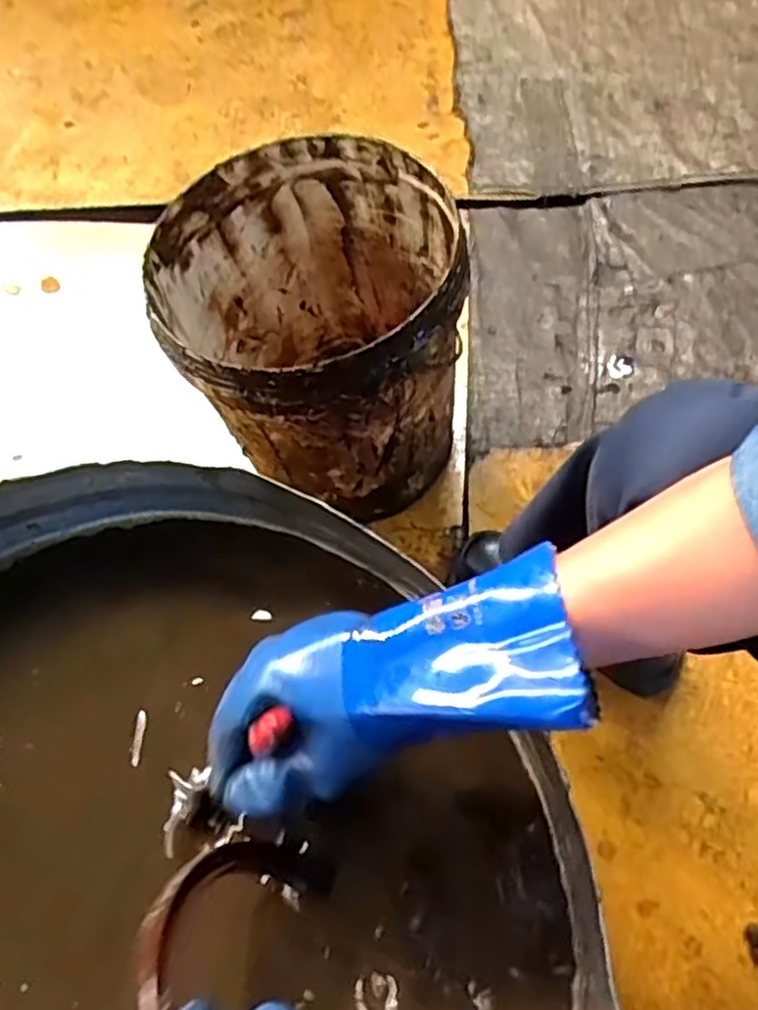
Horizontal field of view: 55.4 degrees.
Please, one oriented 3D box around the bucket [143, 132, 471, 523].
[{"bbox_3d":[-0.061,-0.175,0.789,0.287,0.277,0.285,-2,63,5],"label":"bucket"}]

